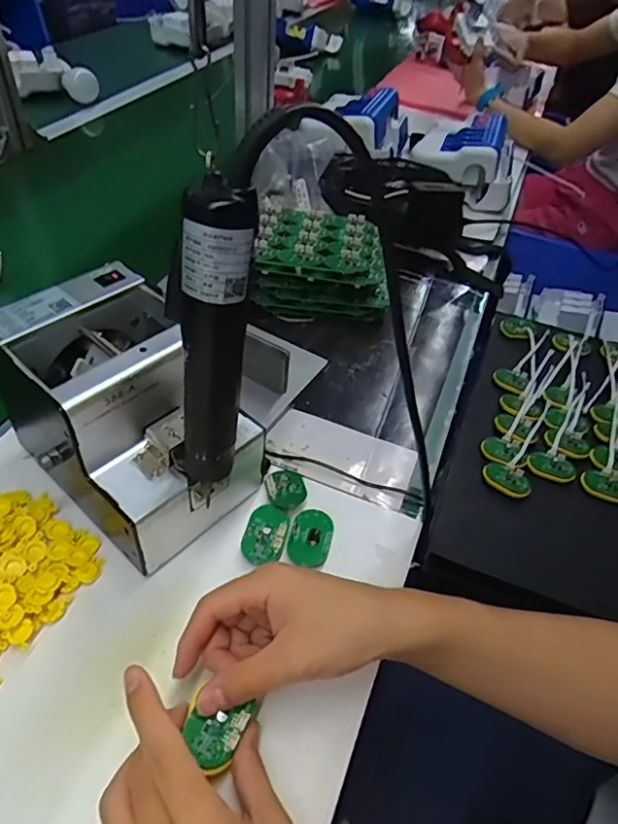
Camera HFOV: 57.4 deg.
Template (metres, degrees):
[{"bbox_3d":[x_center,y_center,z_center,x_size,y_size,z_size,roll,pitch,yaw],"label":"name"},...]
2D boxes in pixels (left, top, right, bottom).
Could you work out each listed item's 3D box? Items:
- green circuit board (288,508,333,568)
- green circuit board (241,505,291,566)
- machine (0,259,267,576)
[{"bbox_3d":[0.002,0.099,0.462,0.034,0.010,0.049,11,49,5],"label":"green circuit board"},{"bbox_3d":[-0.035,0.098,0.458,0.034,0.006,0.049,11,54,9],"label":"green circuit board"},{"bbox_3d":[-0.141,0.001,0.449,0.182,0.145,0.127,38,50,21],"label":"machine"}]

